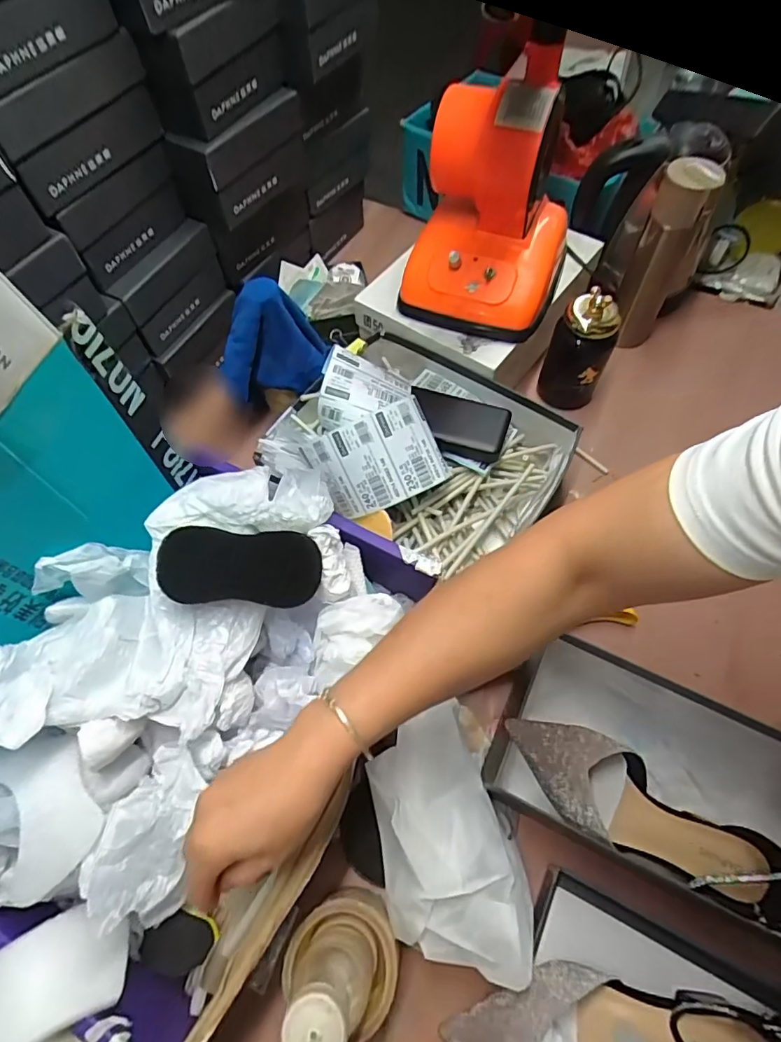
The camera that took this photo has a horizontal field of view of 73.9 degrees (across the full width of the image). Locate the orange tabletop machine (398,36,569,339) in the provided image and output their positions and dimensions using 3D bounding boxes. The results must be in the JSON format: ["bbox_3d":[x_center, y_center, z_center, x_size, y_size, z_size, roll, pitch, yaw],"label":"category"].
[{"bbox_3d":[0.126,-0.370,0.613,0.180,0.196,0.205,18,65,10],"label":"orange tabletop machine"}]

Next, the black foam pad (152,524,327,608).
[{"bbox_3d":[-0.123,0.038,0.430,0.126,0.028,0.060,2,83,-5],"label":"black foam pad"}]

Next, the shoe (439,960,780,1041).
[{"bbox_3d":[0.180,0.386,0.378,0.264,0.092,0.074,6,63,4],"label":"shoe"}]

